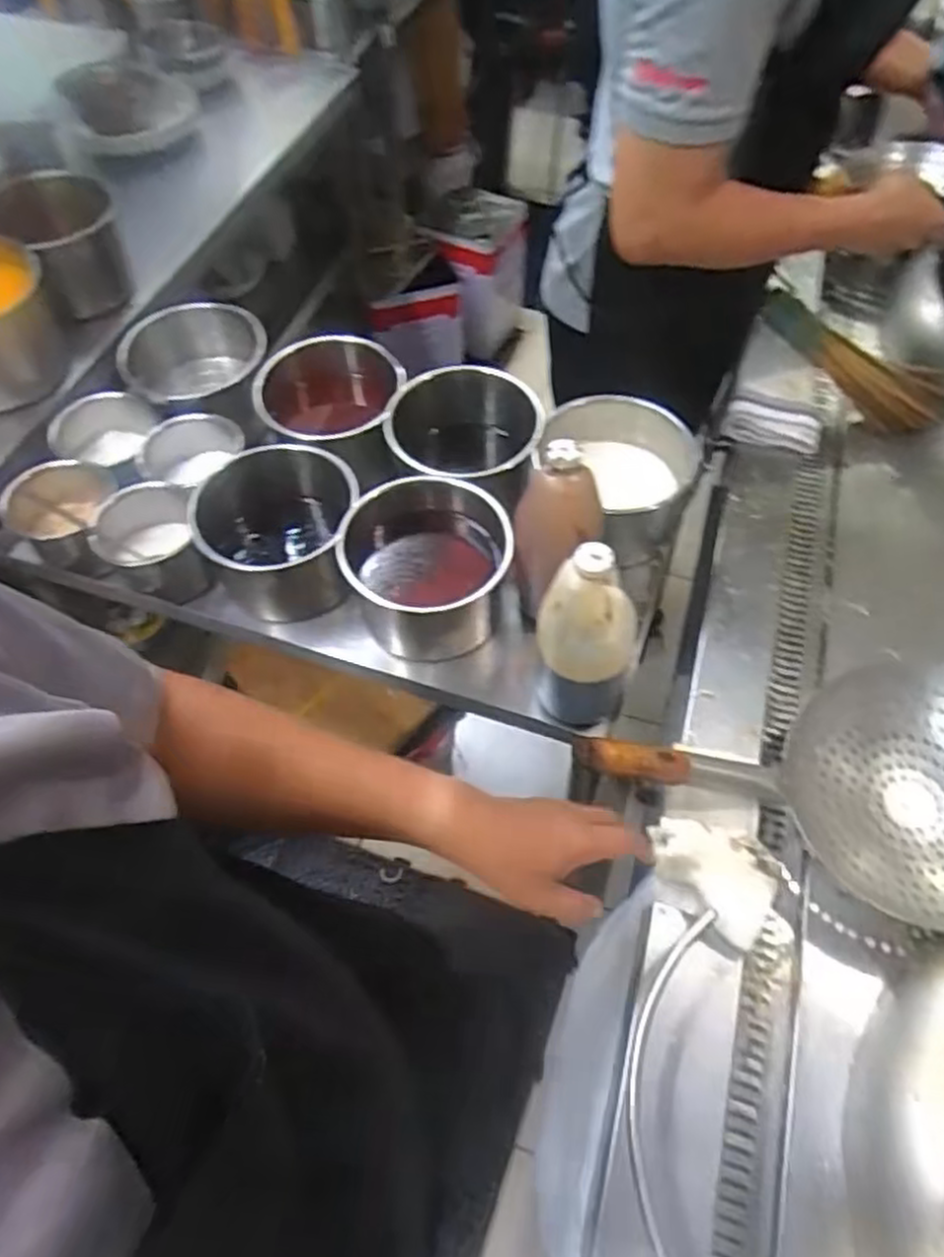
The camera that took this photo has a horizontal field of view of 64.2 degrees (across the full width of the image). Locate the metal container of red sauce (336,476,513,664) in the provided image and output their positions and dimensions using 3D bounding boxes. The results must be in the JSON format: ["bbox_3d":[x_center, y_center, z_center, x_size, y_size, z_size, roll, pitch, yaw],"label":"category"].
[{"bbox_3d":[-0.047,-0.061,0.817,0.169,0.118,0.167,1,58,1],"label":"metal container of red sauce"}]

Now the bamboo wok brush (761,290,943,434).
[{"bbox_3d":[0.538,-0.377,1.067,0.294,0.057,0.079,32,61,-5],"label":"bamboo wok brush"}]

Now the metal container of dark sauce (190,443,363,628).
[{"bbox_3d":[-0.219,-0.101,0.845,0.176,0.115,0.179,-4,58,-2],"label":"metal container of dark sauce"}]

